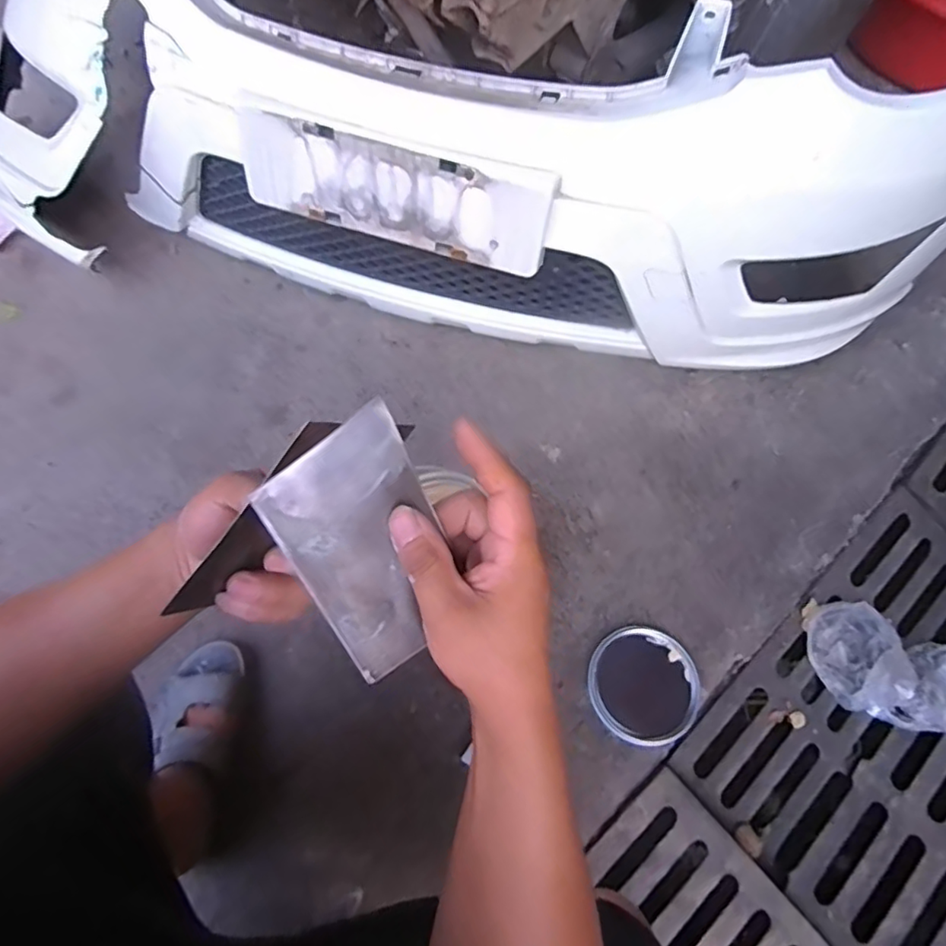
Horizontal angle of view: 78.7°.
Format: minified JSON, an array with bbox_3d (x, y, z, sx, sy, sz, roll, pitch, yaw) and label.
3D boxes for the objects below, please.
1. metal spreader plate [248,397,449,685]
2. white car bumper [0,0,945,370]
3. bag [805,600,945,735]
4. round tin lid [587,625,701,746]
[{"bbox_3d":[-0.050,0.040,0.291,0.072,0.005,0.131,-30,116,-14],"label":"metal spreader plate"},{"bbox_3d":[-0.042,-0.538,0.836,1.498,0.465,0.491,6,69,1],"label":"white car bumper"},{"bbox_3d":[0.614,0.280,0.832,0.274,0.055,0.149,16,69,5],"label":"bag"},{"bbox_3d":[0.233,0.291,0.793,0.144,0.020,0.145,0,69,-1],"label":"round tin lid"}]

